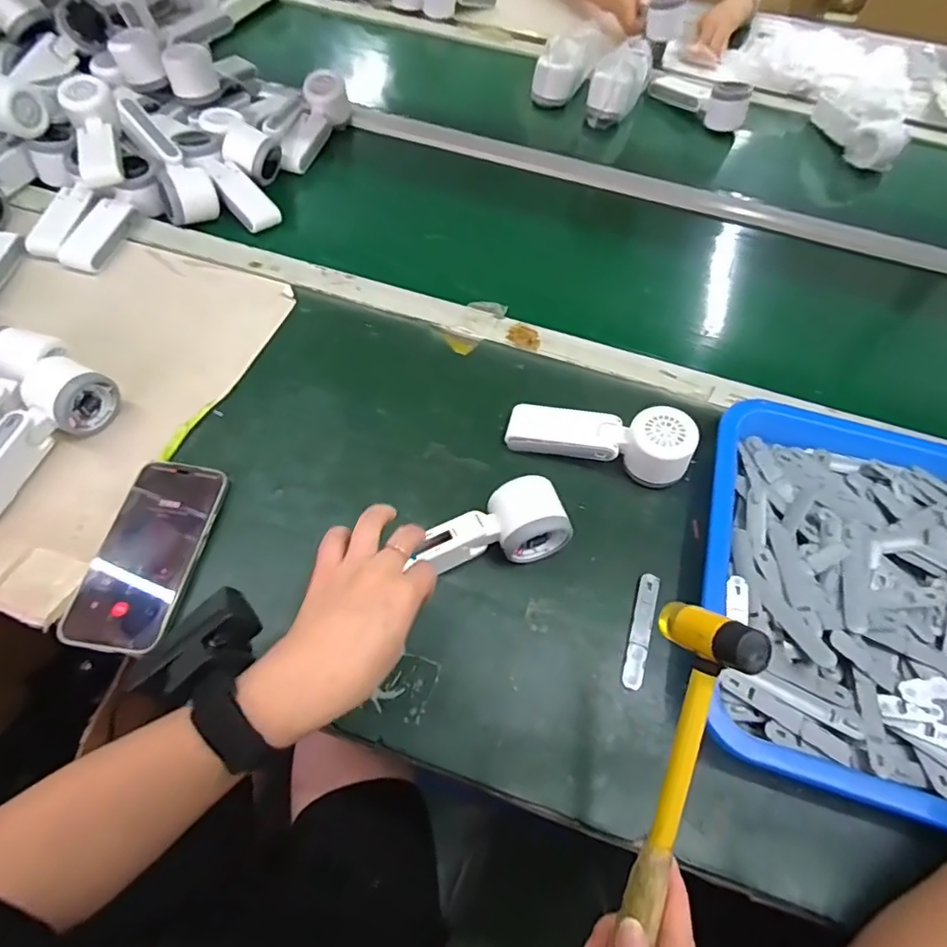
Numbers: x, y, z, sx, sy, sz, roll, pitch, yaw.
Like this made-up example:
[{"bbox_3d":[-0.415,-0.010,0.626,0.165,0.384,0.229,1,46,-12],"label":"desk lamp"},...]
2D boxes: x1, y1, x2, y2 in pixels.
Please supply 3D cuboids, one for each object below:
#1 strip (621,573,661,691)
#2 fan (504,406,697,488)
[{"bbox_3d":[0.135,0.124,0.457,0.016,0.004,0.094,18,58,7],"label":"strip"},{"bbox_3d":[0.114,-0.034,0.525,0.166,0.053,0.059,11,58,3],"label":"fan"}]

